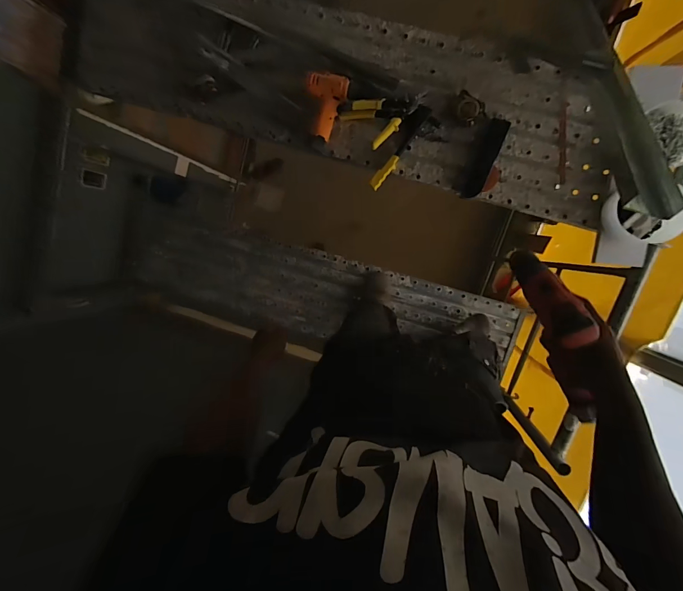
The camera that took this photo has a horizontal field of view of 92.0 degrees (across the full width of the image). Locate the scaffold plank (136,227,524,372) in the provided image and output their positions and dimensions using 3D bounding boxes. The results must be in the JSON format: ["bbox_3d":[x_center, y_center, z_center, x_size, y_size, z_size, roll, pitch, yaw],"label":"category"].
[{"bbox_3d":[-0.113,0.015,1.472,1.700,0.076,0.402,14,98,5],"label":"scaffold plank"}]

